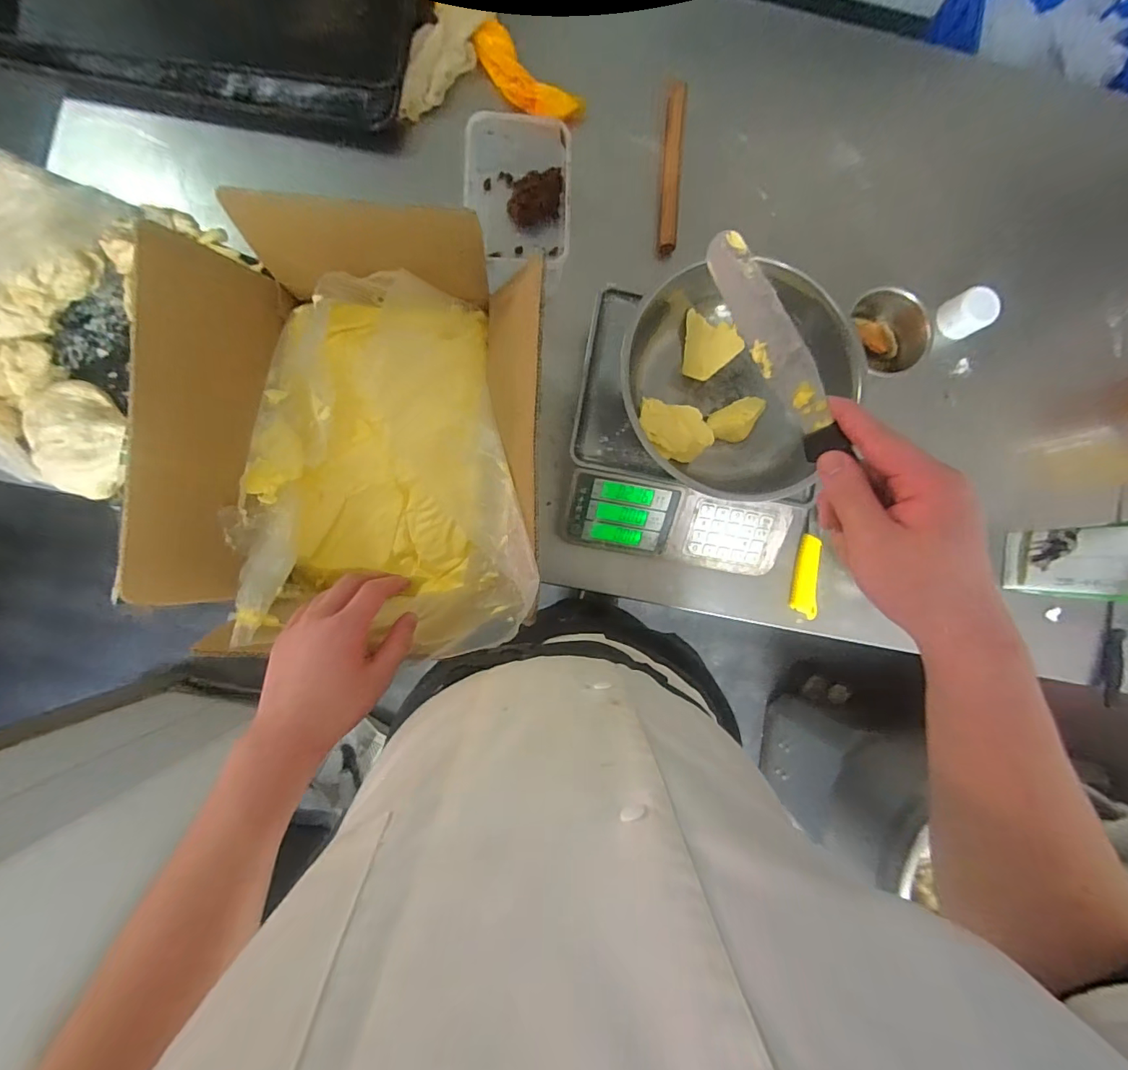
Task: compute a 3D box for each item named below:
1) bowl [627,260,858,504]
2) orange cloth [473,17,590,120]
[{"bbox_3d":[0.205,-0.193,0.602,0.271,0.120,0.267,0,88,-3],"label":"bowl"},{"bbox_3d":[-0.058,-0.698,0.743,0.189,0.038,0.061,39,86,-1],"label":"orange cloth"}]

